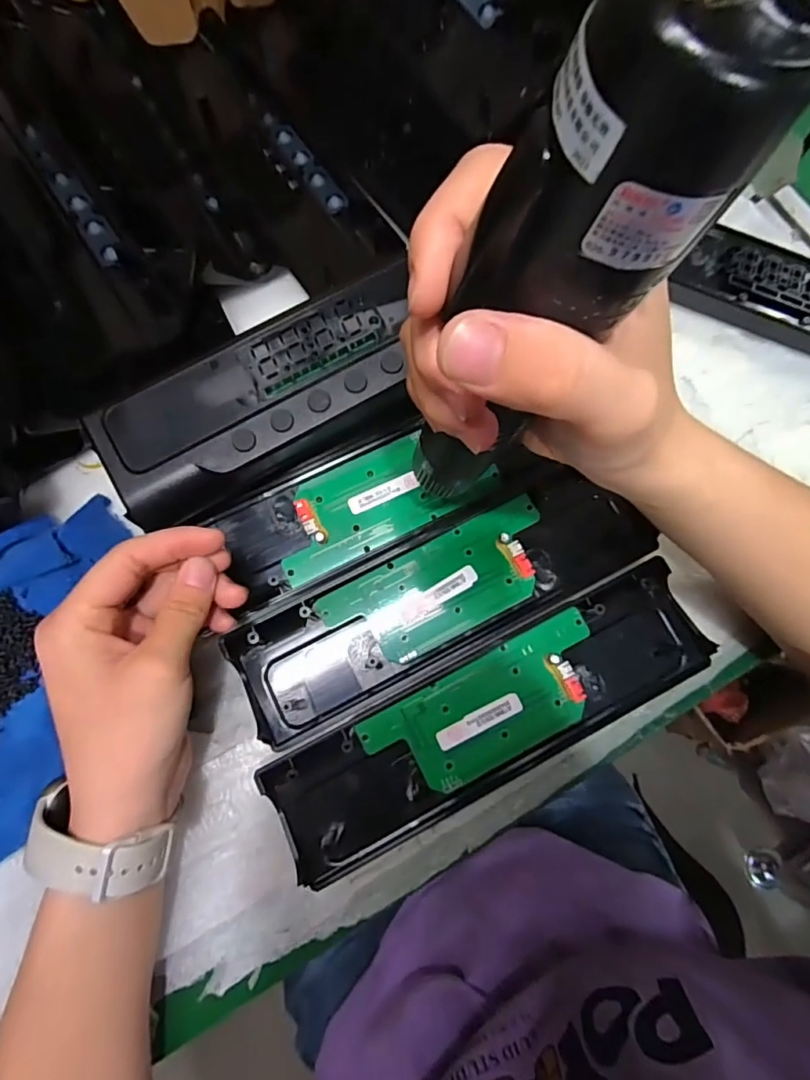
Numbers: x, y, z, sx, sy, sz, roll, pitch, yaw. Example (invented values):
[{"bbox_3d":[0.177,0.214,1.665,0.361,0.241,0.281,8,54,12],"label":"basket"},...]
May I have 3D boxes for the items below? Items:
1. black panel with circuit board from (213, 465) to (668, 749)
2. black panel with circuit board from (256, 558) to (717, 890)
[{"bbox_3d":[0.020,0.031,0.297,0.236,0.012,0.069,-26,79,-6],"label":"black panel with circuit board"},{"bbox_3d":[0.050,0.097,0.284,0.245,0.017,0.065,-27,79,-6],"label":"black panel with circuit board"}]

